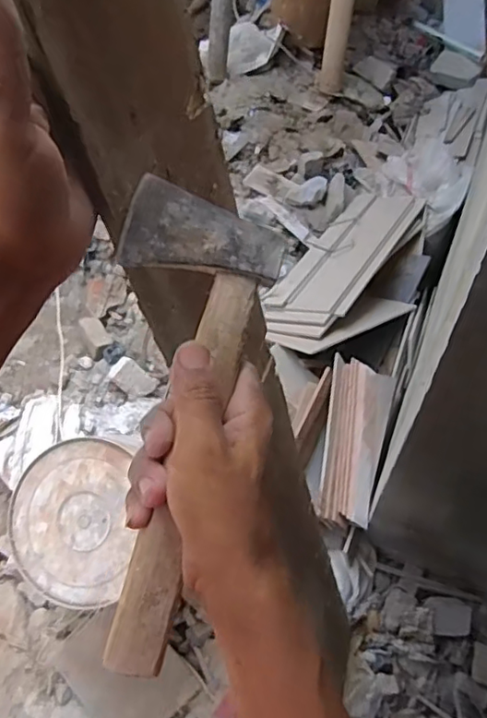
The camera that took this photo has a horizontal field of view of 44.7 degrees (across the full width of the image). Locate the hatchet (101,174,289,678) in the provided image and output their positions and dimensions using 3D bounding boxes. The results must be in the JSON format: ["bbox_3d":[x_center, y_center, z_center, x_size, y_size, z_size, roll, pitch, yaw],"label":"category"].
[{"bbox_3d":[-0.029,0.034,0.354,0.092,0.032,0.274,4,81,-12],"label":"hatchet"}]

